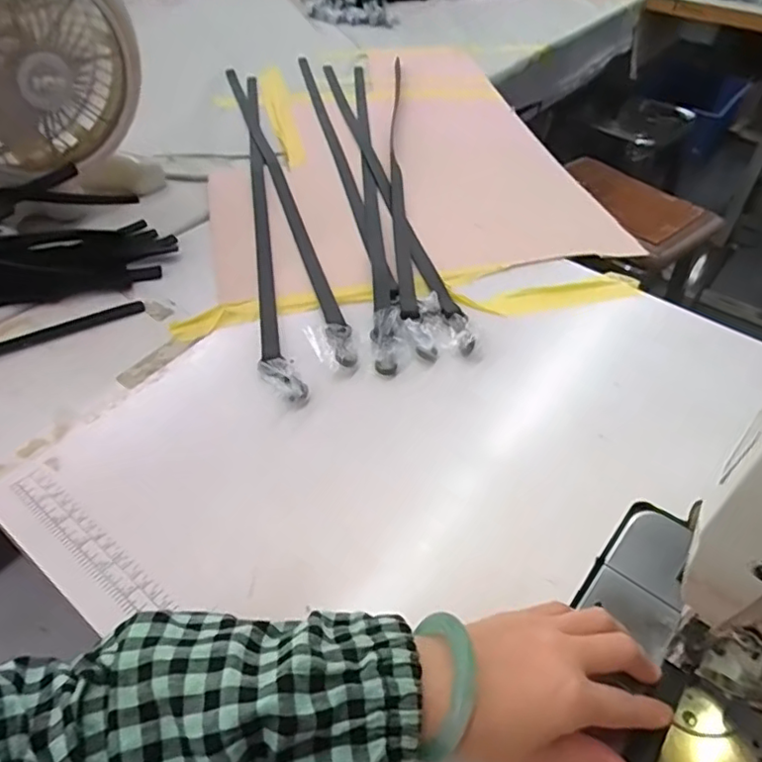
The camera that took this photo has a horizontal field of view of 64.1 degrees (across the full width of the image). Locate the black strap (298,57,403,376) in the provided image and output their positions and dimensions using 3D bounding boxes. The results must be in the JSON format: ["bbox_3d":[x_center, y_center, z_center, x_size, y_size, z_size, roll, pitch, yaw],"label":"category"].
[{"bbox_3d":[-0.045,-0.254,0.727,0.038,0.013,0.673,-4,48,-11],"label":"black strap"}]

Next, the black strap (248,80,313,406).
[{"bbox_3d":[-0.146,-0.234,0.725,0.037,0.014,0.724,-8,45,-9],"label":"black strap"}]

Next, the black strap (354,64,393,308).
[{"bbox_3d":[-0.016,-0.285,0.770,0.019,0.009,0.629,-2,44,-3],"label":"black strap"}]

